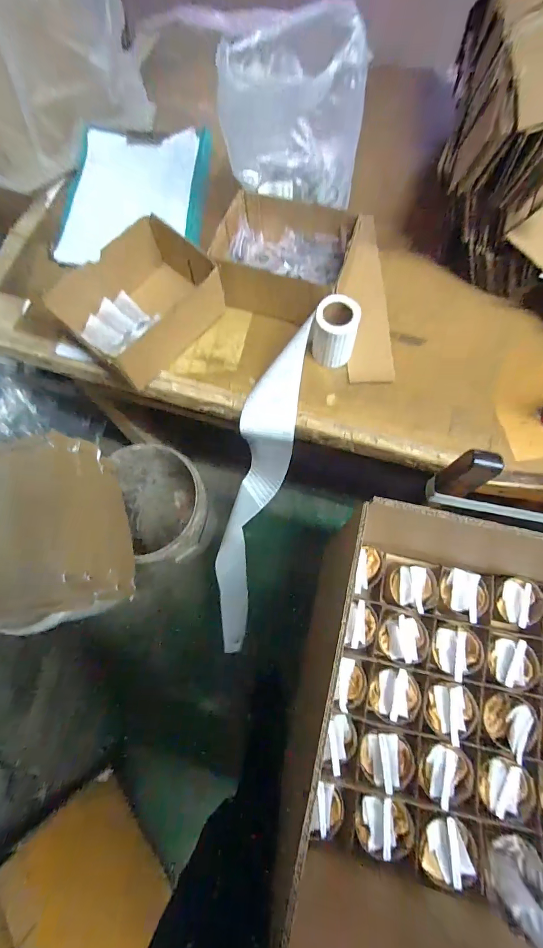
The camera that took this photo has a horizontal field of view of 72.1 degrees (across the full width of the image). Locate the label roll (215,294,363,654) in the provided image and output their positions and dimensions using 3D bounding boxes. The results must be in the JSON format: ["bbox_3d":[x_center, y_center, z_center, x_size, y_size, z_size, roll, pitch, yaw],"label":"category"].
[{"bbox_3d":[-0.021,0.041,0.707,0.129,0.716,0.253,23,43,8],"label":"label roll"}]

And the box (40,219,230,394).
[{"bbox_3d":[-0.195,-0.254,0.575,0.147,0.111,0.209,39,78,13],"label":"box"}]

